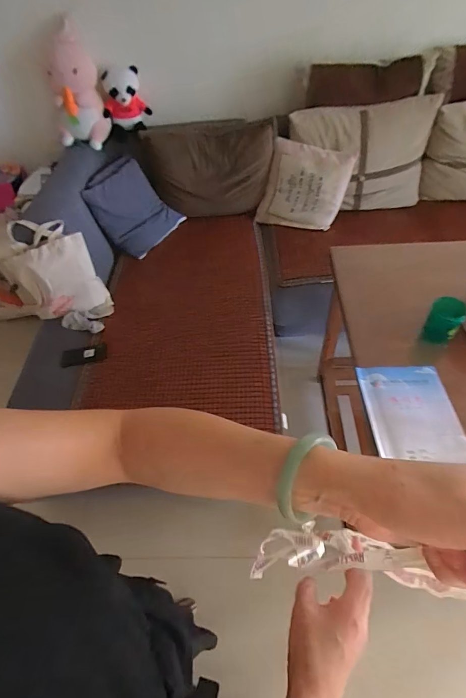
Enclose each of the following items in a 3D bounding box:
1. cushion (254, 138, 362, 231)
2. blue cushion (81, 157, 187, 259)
[{"bbox_3d":[0.336,-0.756,1.742,0.377,0.374,0.106,21,23,13],"label":"cushion"},{"bbox_3d":[-0.483,-0.676,1.735,0.418,0.092,0.376,44,63,-14],"label":"blue cushion"}]

